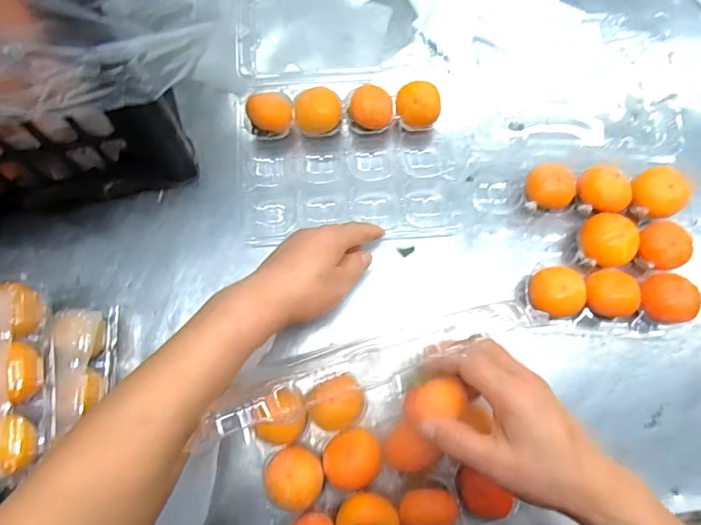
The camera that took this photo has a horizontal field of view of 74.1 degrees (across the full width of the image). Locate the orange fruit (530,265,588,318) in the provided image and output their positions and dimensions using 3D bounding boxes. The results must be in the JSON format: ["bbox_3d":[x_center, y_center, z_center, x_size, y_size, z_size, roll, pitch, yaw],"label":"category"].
[{"bbox_3d":[0.196,0.030,0.448,0.046,0.036,0.046,-7,77,0],"label":"orange fruit"}]

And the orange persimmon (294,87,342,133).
[{"bbox_3d":[-0.033,-0.155,0.487,0.047,0.043,0.045,0,77,1],"label":"orange persimmon"}]

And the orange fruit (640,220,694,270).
[{"bbox_3d":[0.307,-0.014,0.463,0.045,0.052,0.046,-7,77,-1],"label":"orange fruit"}]

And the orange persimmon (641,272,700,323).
[{"bbox_3d":[0.300,0.036,0.447,0.041,0.042,0.045,-5,77,0],"label":"orange persimmon"}]

